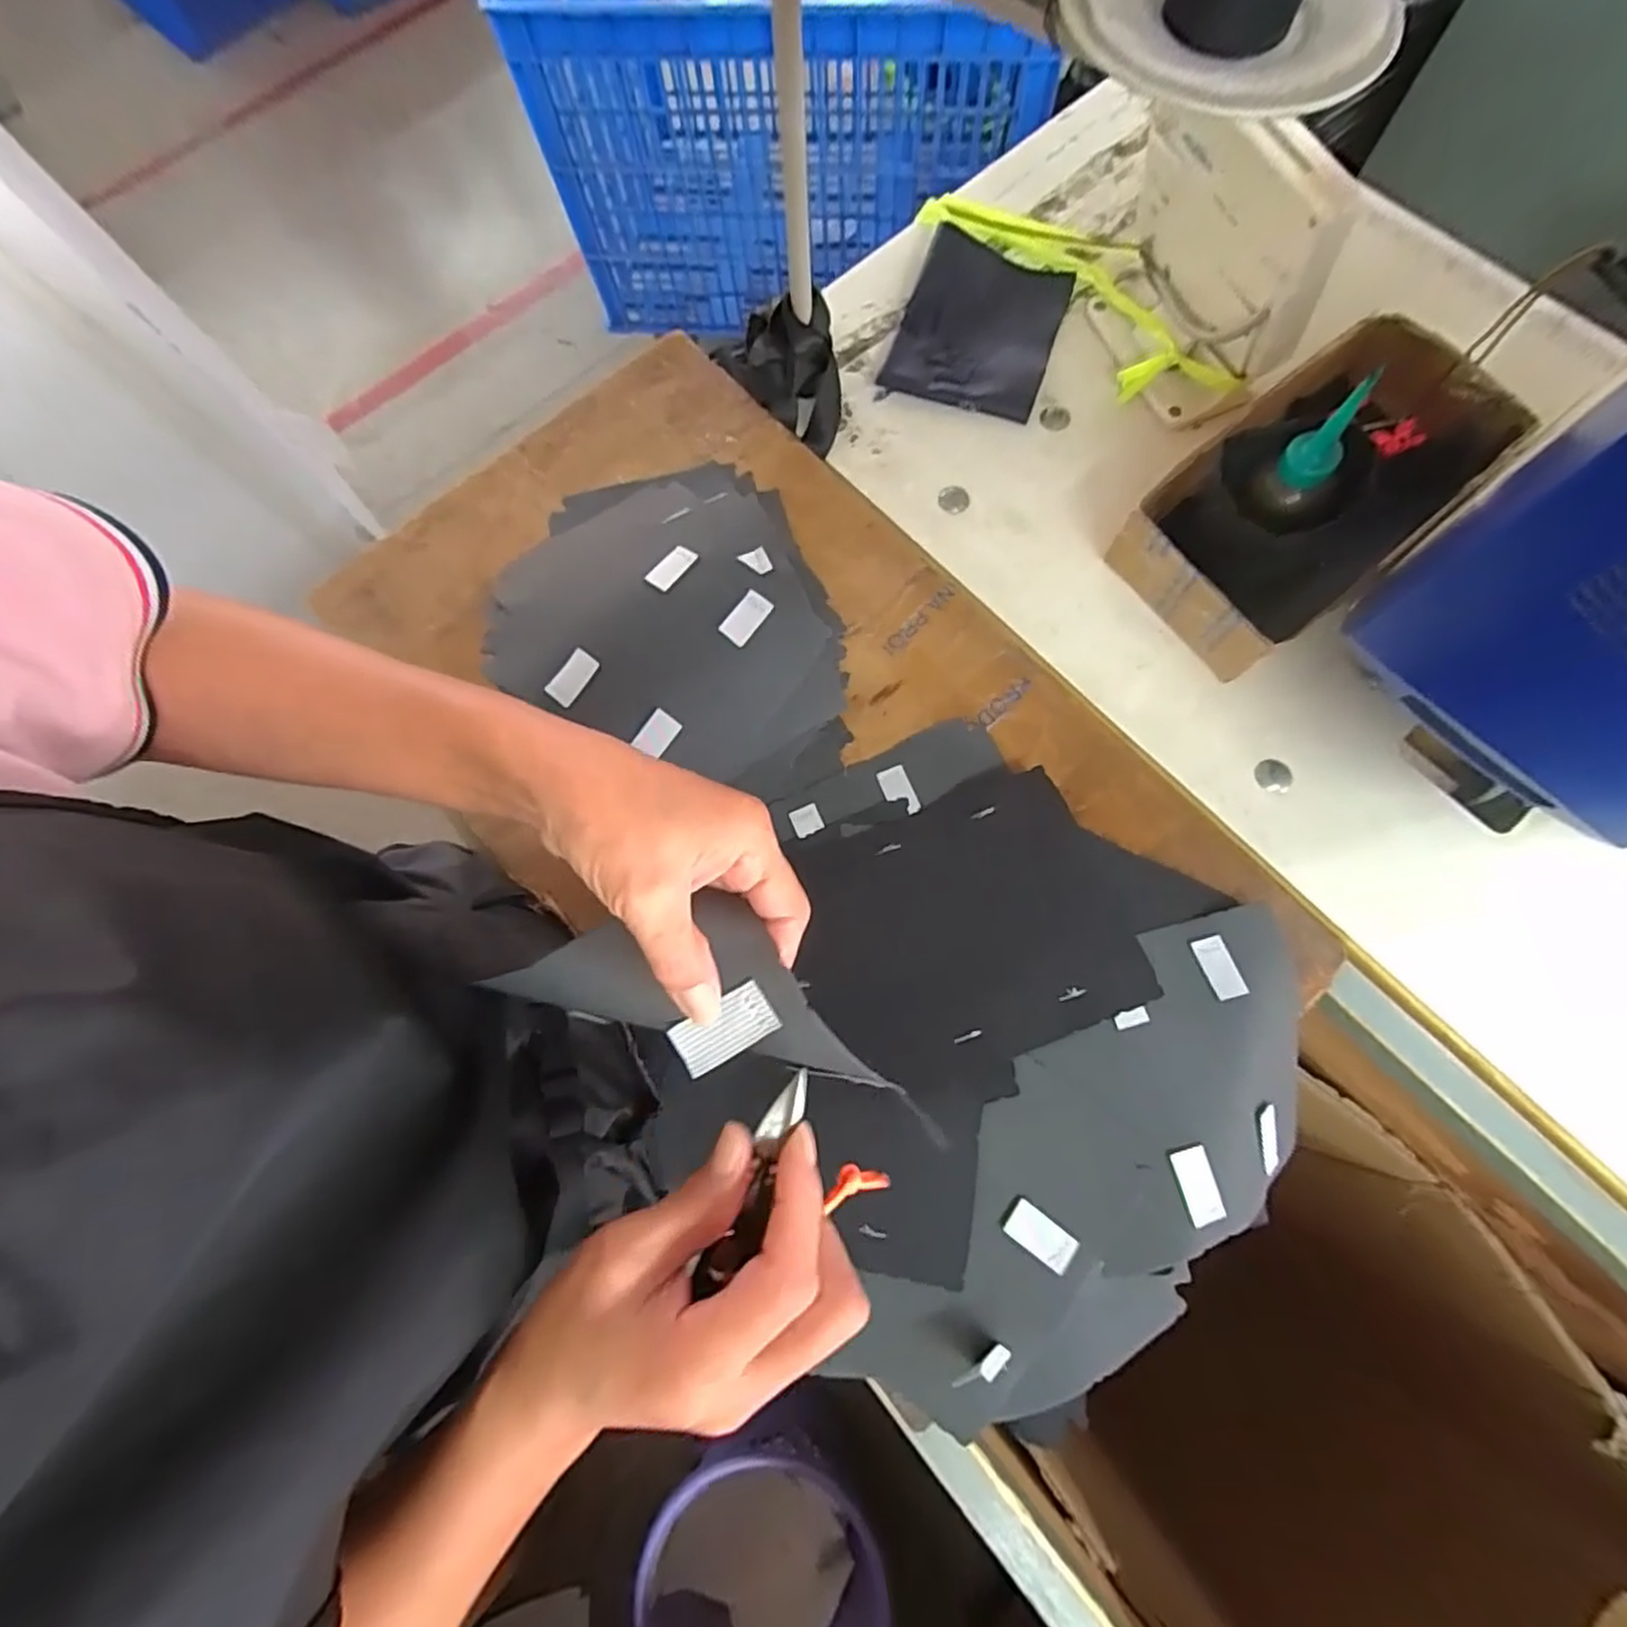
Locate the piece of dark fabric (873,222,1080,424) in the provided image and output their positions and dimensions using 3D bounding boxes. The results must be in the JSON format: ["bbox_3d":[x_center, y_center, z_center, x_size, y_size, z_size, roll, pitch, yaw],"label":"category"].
[{"bbox_3d":[0.141,-0.415,0.580,0.125,0.014,0.161,18,76,9],"label":"piece of dark fabric"}]

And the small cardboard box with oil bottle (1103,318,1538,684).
[{"bbox_3d":[0.358,-0.244,0.470,0.285,0.131,0.140,-40,76,-9],"label":"small cardboard box with oil bottle"}]

